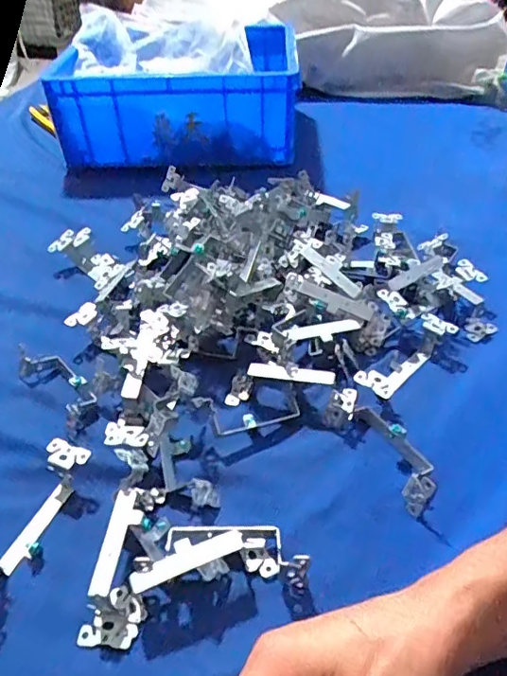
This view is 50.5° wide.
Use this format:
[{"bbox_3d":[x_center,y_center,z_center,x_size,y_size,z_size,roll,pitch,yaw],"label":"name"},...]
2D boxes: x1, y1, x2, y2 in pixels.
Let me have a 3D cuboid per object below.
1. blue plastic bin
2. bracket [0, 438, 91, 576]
[{"bbox_3d":[-0.107,-0.380,0.814,0.345,0.112,0.255,1,43,4],"label":"blue plastic bin"},{"bbox_3d":[-0.154,0.122,0.370,0.031,0.030,0.105,14,45,18],"label":"bracket"}]

